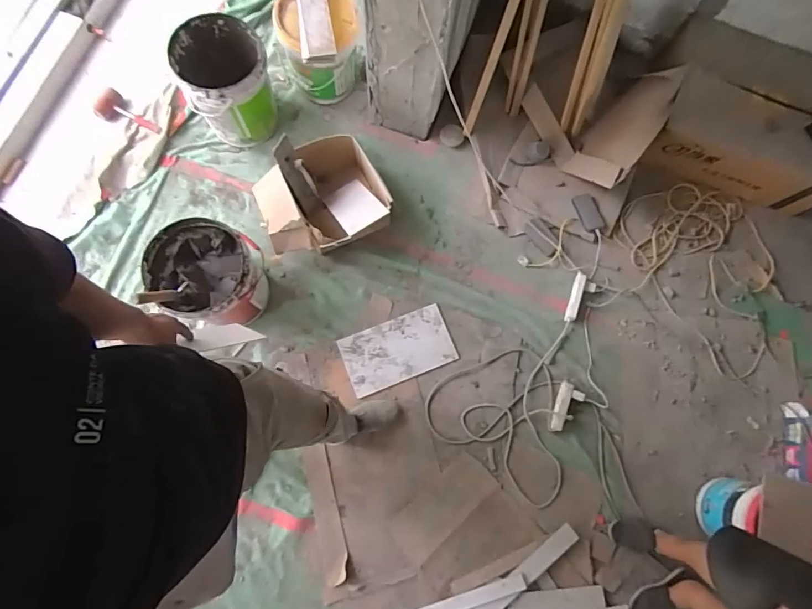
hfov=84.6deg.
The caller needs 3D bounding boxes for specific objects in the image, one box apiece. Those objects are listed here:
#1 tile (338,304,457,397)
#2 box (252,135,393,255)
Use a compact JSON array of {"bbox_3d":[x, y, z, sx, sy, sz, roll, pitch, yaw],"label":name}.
[{"bbox_3d":[-0.028,0.170,1.638,0.394,0.016,0.223,-21,80,-5],"label":"tile"},{"bbox_3d":[-0.304,-0.367,1.619,0.430,0.220,0.370,-25,81,-6],"label":"box"}]

